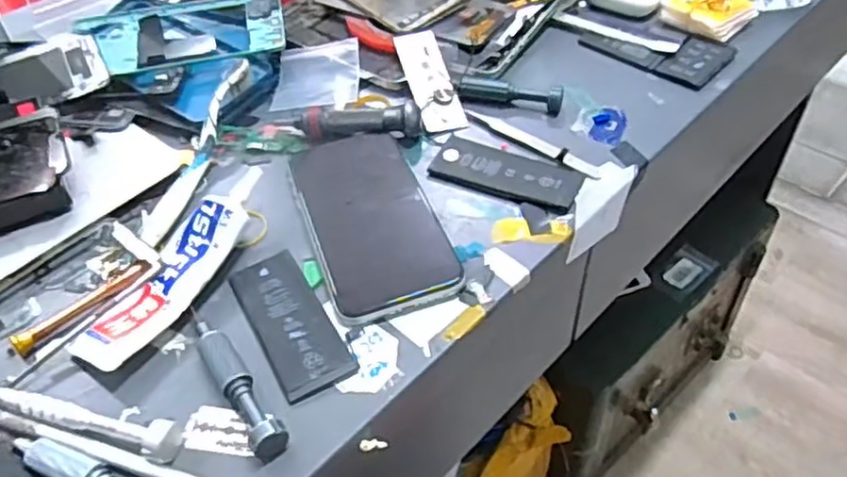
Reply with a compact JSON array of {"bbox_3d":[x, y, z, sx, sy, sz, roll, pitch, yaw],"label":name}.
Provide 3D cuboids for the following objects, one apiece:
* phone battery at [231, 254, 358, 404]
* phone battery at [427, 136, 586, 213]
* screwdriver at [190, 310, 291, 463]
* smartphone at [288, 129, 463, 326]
[{"bbox_3d":[-0.071,0.044,0.368,0.039,0.005,0.093,-23,48,-19],"label":"phone battery"},{"bbox_3d":[0.054,-0.044,0.439,0.093,0.005,0.046,17,48,19],"label":"phone battery"},{"bbox_3d":[-0.095,0.068,0.340,0.017,0.015,0.096,-28,50,-23],"label":"screwdriver"},{"bbox_3d":[-0.033,-0.015,0.418,0.075,0.009,0.151,-15,46,-12],"label":"smartphone"}]

